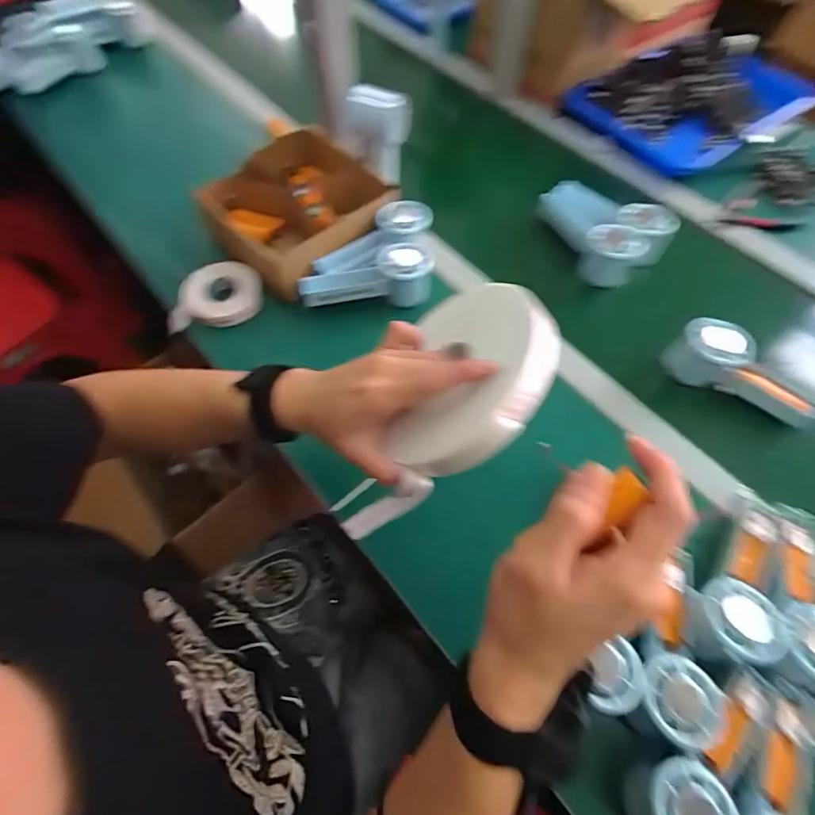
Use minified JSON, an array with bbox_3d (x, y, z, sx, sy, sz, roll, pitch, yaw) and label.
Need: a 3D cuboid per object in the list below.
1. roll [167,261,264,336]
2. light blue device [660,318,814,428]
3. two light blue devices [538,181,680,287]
[{"bbox_3d":[-0.242,-0.142,0.589,0.111,0.031,0.086,-3,62,-2],"label":"roll"},{"bbox_3d":[0.372,-0.041,0.513,0.153,0.056,0.060,32,67,15],"label":"light blue device"},{"bbox_3d":[0.251,-0.234,0.618,0.168,0.062,0.106,31,66,15],"label":"two light blue devices"}]

